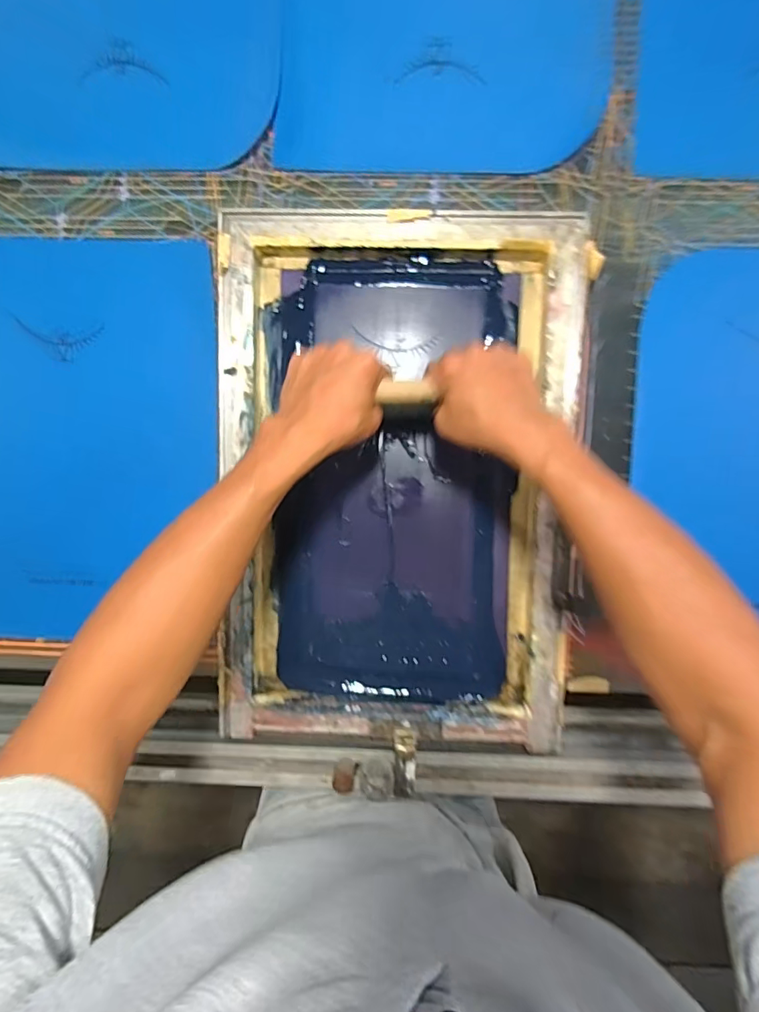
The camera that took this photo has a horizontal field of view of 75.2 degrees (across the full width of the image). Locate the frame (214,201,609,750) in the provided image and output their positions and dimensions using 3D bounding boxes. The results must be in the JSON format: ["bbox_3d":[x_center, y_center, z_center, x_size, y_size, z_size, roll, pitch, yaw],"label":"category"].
[{"bbox_3d":[0.019,-0.019,0.555,0.387,0.041,0.585,2,95,3],"label":"frame"}]

